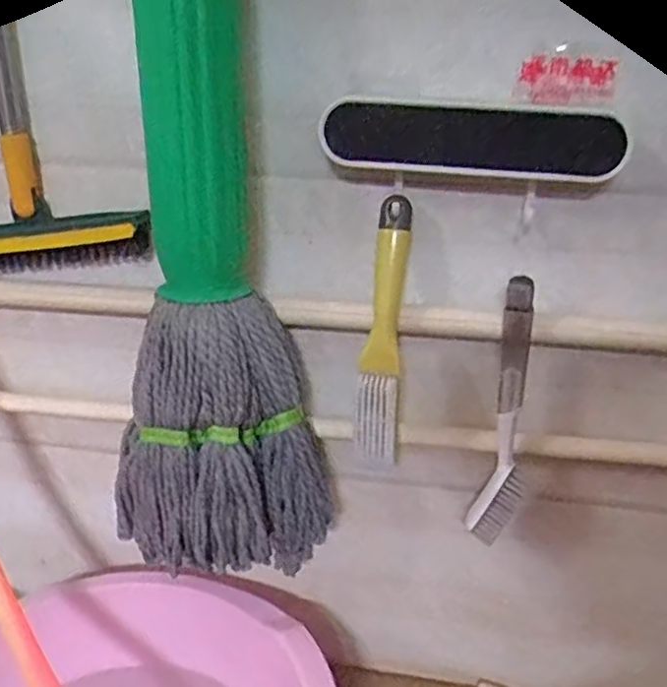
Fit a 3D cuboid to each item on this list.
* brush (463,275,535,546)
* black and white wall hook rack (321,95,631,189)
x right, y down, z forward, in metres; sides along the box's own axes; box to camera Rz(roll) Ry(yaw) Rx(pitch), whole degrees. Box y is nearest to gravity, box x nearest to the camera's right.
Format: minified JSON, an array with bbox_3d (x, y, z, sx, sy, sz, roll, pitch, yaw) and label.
[{"bbox_3d":[0.152,0.060,0.574,0.046,0.233,0.053,9,25,16],"label":"brush"},{"bbox_3d":[0.100,-0.151,0.501,0.217,0.056,0.035,8,25,15],"label":"black and white wall hook rack"}]

